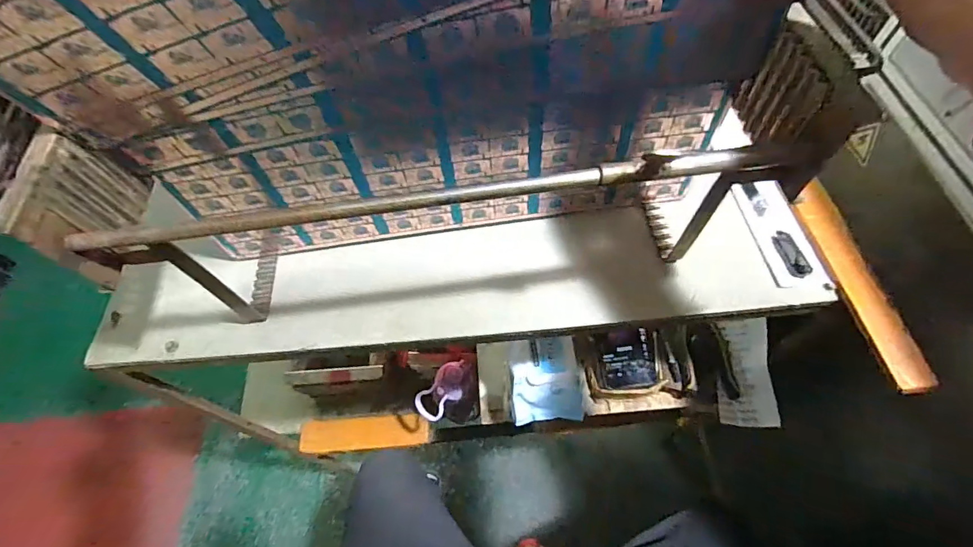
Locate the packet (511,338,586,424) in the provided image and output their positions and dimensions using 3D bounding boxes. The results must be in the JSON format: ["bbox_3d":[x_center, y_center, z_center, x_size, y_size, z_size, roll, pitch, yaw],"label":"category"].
[{"bbox_3d":[0.078,0.139,0.585,0.095,0.053,0.098,-4,61,2],"label":"packet"}]

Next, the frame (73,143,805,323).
[{"bbox_3d":[-0.023,-0.026,0.382,0.511,0.183,0.044,-6,61,1],"label":"frame"}]

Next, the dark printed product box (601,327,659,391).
[{"bbox_3d":[0.203,0.119,0.635,0.083,0.030,0.083,-3,81,0],"label":"dark printed product box"}]

